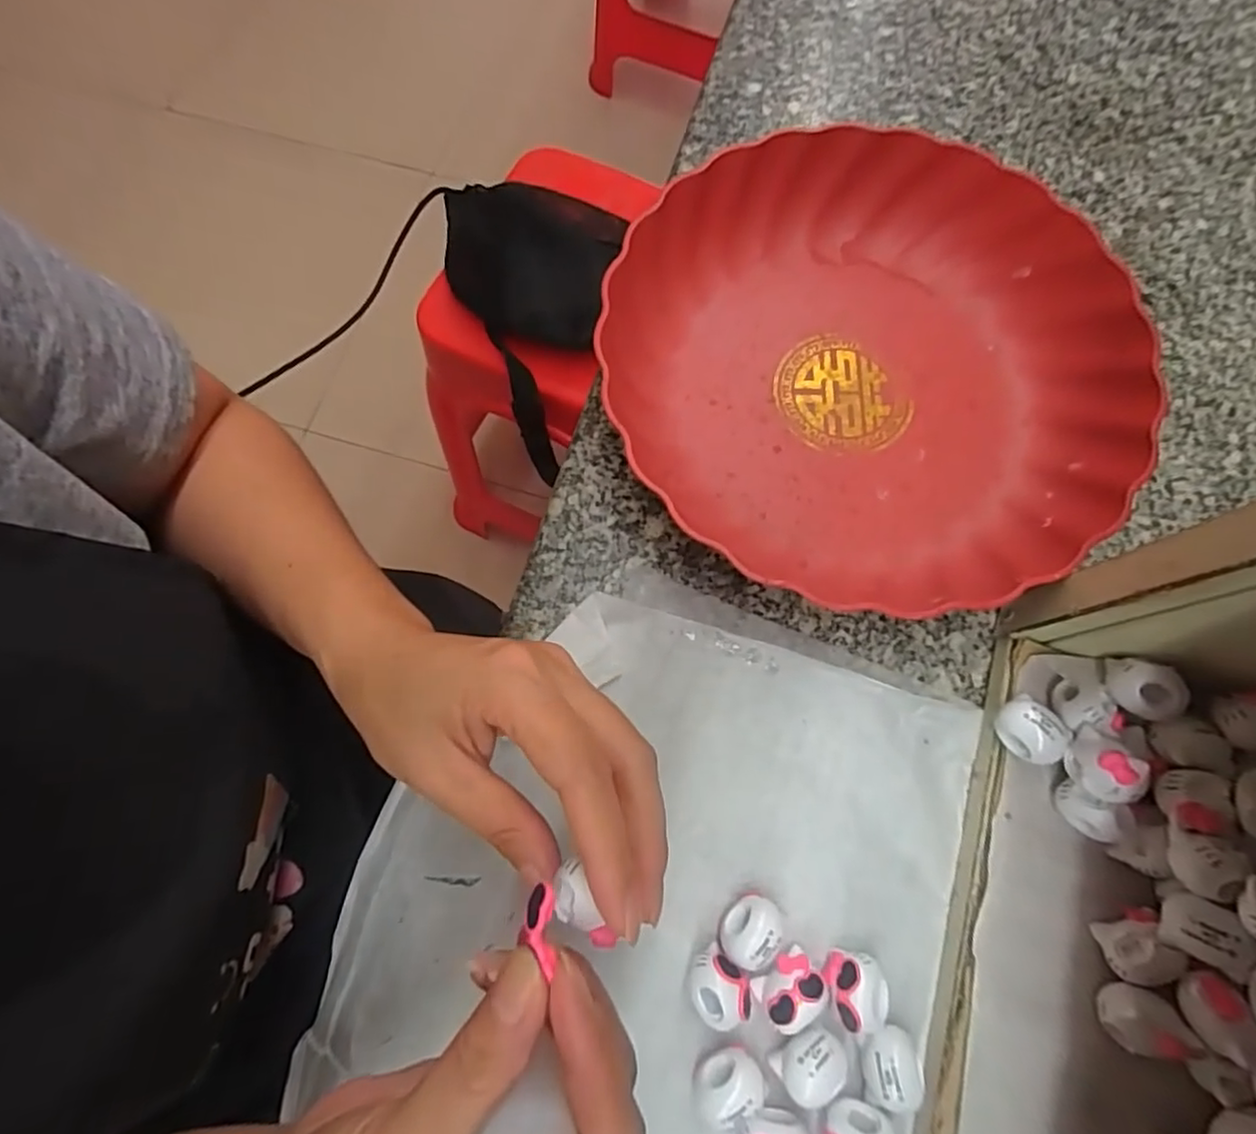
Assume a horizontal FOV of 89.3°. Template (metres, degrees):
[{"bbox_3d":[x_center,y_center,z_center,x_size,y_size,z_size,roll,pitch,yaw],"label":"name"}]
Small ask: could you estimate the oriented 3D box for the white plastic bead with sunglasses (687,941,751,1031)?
[{"bbox_3d":[0.033,0.160,0.243,0.020,0.022,0.026,-33,77,-10],"label":"white plastic bead with sunglasses"}]

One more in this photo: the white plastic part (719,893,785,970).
[{"bbox_3d":[0.047,0.140,0.247,0.020,0.021,0.025,34,76,9],"label":"white plastic part"}]

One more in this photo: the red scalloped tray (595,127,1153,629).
[{"bbox_3d":[0.113,-0.094,0.303,0.231,0.049,0.234,-24,75,-7],"label":"red scalloped tray"}]

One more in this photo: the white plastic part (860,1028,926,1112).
[{"bbox_3d":[0.095,0.182,0.232,0.019,0.015,0.023,-4,73,-2],"label":"white plastic part"}]

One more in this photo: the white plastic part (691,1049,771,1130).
[{"bbox_3d":[0.037,0.190,0.233,0.024,0.023,0.021,-29,76,-9],"label":"white plastic part"}]

